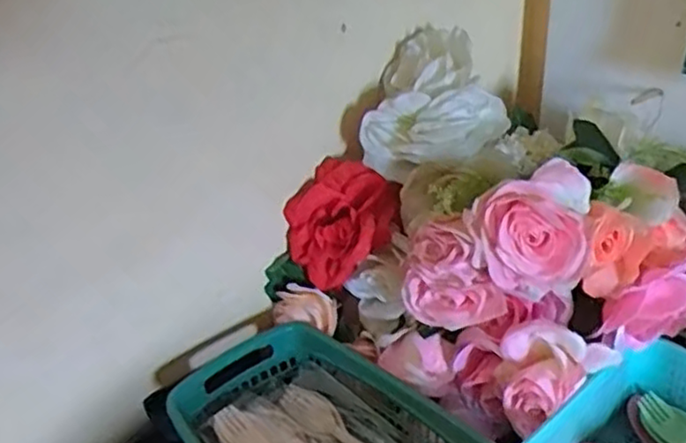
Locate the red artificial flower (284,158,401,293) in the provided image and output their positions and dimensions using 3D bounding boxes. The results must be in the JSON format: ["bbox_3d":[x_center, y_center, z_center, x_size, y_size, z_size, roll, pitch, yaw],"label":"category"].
[{"bbox_3d":[0.001,0.004,0.586,0.062,0.092,0.081,-28,37,-36],"label":"red artificial flower"}]

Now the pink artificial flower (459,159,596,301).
[{"bbox_3d":[0.129,0.010,0.471,0.080,0.087,0.058,3,30,14],"label":"pink artificial flower"}]

